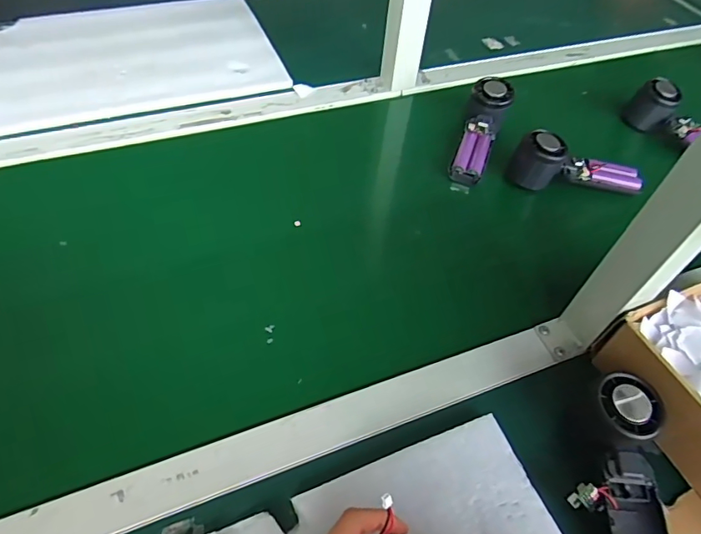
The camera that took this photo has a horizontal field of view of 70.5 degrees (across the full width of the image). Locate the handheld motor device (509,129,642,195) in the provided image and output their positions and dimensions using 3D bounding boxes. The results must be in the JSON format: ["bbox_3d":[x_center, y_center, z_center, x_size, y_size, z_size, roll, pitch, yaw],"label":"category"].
[{"bbox_3d":[0.277,-0.127,0.603,0.157,0.050,0.045,6,51,0],"label":"handheld motor device"}]

